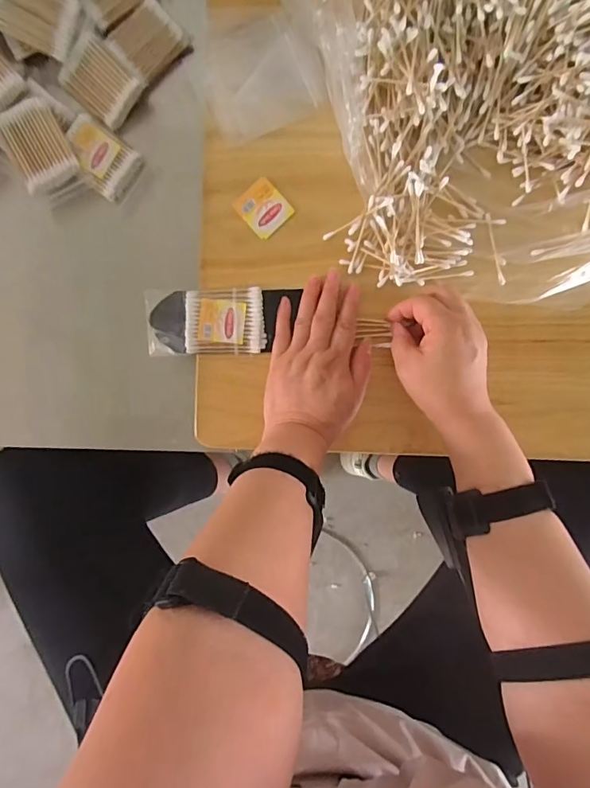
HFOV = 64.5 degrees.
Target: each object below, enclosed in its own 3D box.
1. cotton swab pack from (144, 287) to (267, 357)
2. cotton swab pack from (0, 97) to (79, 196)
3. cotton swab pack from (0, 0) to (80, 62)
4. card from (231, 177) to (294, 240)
[{"bbox_3d":[-0.088,-0.070,0.455,0.116,0.014,0.063,-2,95,0],"label":"cotton swab pack"},{"bbox_3d":[-0.259,-0.247,0.467,0.062,0.022,0.072,-30,95,3],"label":"cotton swab pack"},{"bbox_3d":[-0.250,-0.366,0.445,0.073,0.010,0.059,15,94,-26],"label":"cotton swab pack"},{"bbox_3d":[-0.030,-0.179,0.450,0.042,0.004,0.044,-42,94,4],"label":"card"}]

